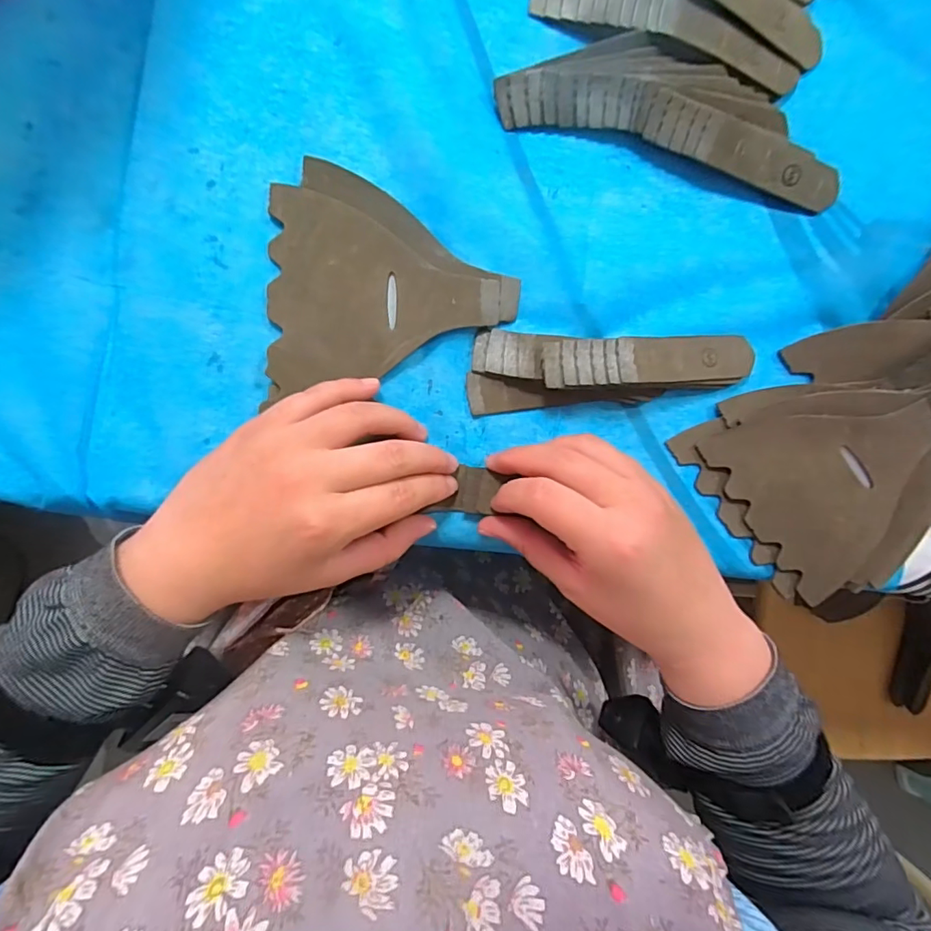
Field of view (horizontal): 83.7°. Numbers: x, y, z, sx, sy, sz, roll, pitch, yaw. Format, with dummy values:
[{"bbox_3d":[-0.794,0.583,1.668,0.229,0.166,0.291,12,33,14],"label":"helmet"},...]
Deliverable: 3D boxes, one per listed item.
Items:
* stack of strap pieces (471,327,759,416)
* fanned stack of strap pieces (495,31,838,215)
[{"bbox_3d":[0.089,-0.059,0.296,0.170,0.021,0.043,-5,90,-7],"label":"stack of strap pieces"},{"bbox_3d":[0.127,-0.210,0.304,0.208,0.018,0.065,11,88,-7],"label":"fanned stack of strap pieces"}]

